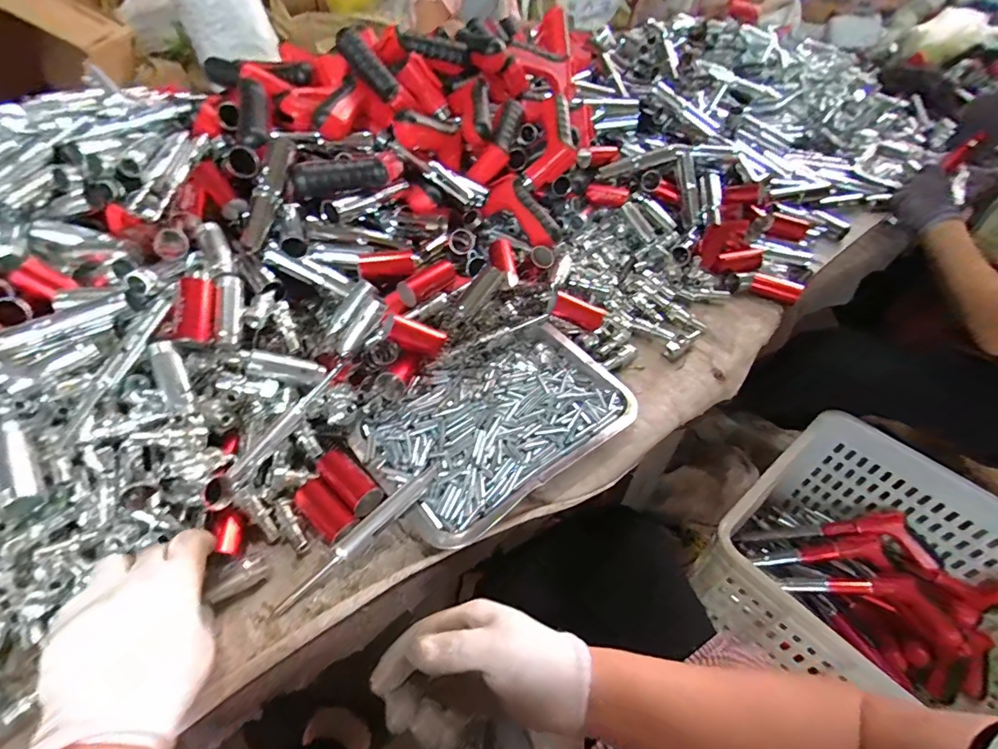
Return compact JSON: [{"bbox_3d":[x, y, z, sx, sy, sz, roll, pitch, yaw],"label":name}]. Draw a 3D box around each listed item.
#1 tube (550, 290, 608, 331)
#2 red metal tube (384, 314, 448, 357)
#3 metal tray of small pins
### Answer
[{"bbox_3d":[0.093,-0.074,0.553,0.062,0.026,0.023,19,44,-14],"label":"tube"},{"bbox_3d":[-0.085,-0.040,0.480,0.060,0.024,0.023,21,41,-23],"label":"red metal tube"},{"bbox_3d":[0.004,0.044,0.473,0.258,0.039,0.164,-28,54,-27],"label":"metal tray of small pins"}]

